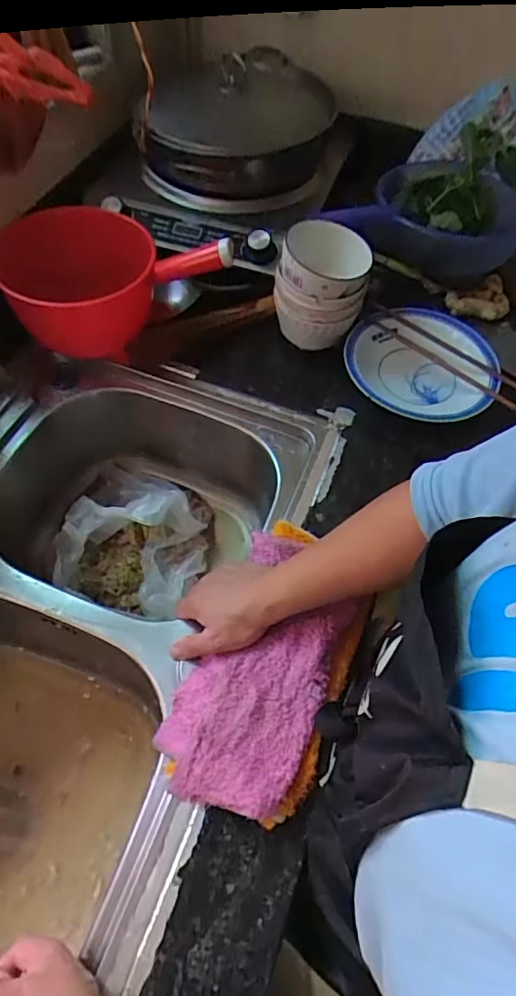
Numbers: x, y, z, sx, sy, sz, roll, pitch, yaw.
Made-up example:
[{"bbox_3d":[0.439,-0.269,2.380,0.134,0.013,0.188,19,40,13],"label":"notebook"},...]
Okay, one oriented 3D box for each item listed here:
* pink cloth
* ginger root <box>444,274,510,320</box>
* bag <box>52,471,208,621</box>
[{"bbox_3d":[0.019,0.149,0.513,0.142,0.045,0.273,23,59,10],"label":"pink cloth"},{"bbox_3d":[0.328,-0.291,0.804,0.093,0.050,0.046,-17,61,-14],"label":"ginger root"},{"bbox_3d":[-0.163,0.039,0.728,0.179,0.091,0.220,9,58,2],"label":"bag"}]

